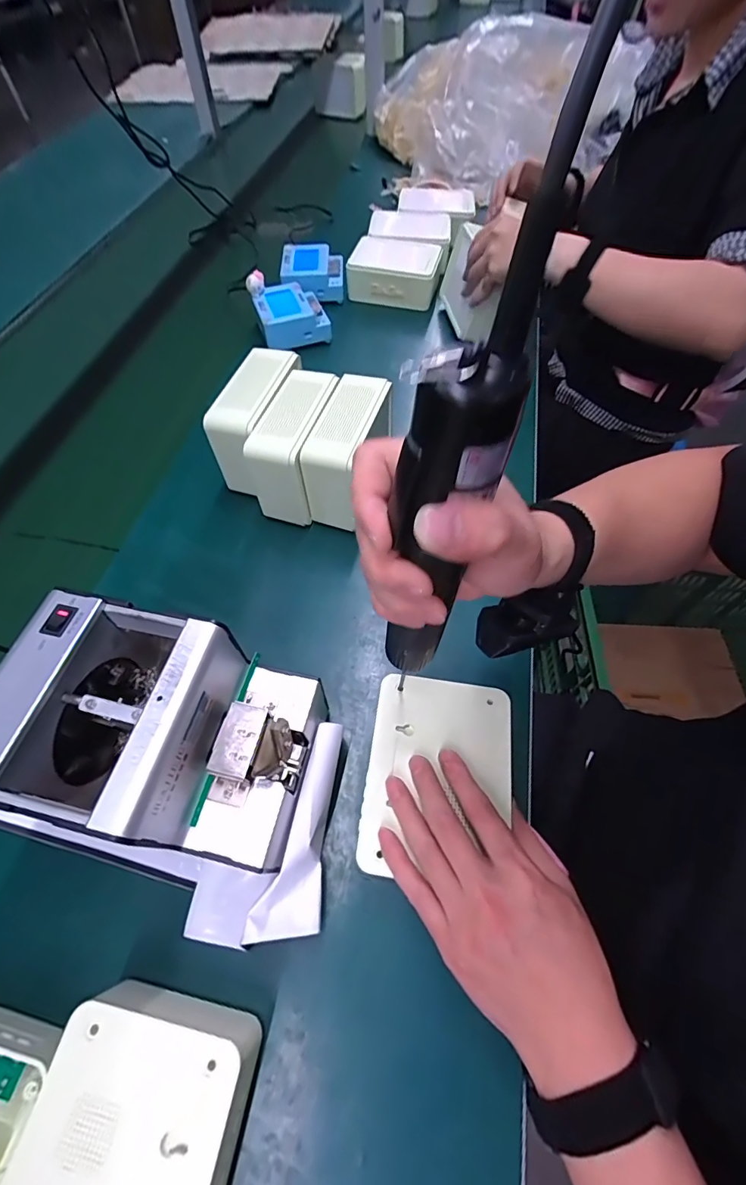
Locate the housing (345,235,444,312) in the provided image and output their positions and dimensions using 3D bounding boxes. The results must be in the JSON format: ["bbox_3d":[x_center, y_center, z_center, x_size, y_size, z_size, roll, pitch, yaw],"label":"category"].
[{"bbox_3d":[0.034,-0.535,0.758,0.150,0.064,0.105,7,59,6],"label":"housing"}]

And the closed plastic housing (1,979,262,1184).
[{"bbox_3d":[-0.132,0.314,0.247,0.109,0.058,0.140,11,59,7],"label":"closed plastic housing"}]

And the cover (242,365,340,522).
[{"bbox_3d":[-0.080,-0.157,0.504,0.056,0.105,0.130,14,60,11],"label":"cover"}]

